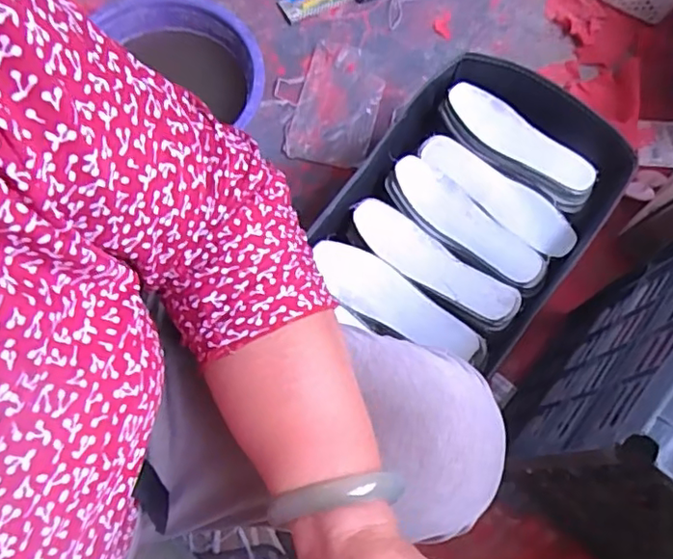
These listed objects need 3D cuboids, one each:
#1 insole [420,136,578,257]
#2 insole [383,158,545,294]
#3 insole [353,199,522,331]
[{"bbox_3d":[0.211,-0.112,0.791,0.225,0.028,0.064,38,74,10],"label":"insole"},{"bbox_3d":[0.163,-0.071,0.760,0.229,0.012,0.077,39,75,10],"label":"insole"},{"bbox_3d":[0.114,-0.019,0.729,0.221,0.021,0.069,36,74,10],"label":"insole"}]

